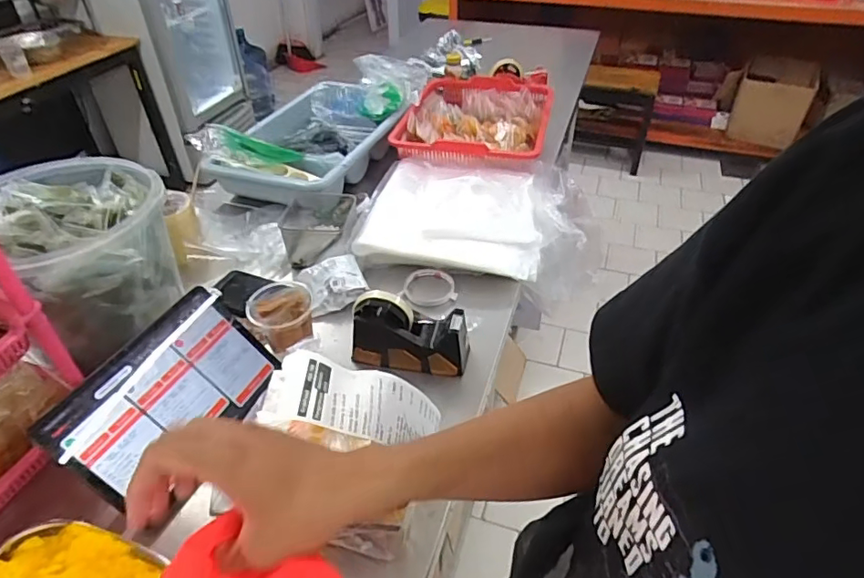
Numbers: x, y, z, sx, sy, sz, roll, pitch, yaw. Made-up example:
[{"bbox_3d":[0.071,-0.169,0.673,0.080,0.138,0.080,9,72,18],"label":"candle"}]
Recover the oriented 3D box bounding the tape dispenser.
[{"bbox_3d":[-0.032,0.064,0.740,0.157,0.093,0.070,4,40,6],"label":"tape dispenser"}]

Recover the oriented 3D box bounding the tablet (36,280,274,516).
[{"bbox_3d":[-0.311,0.124,0.647,0.016,0.152,0.252,-27,20,44],"label":"tablet"}]

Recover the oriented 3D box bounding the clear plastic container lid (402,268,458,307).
[{"bbox_3d":[-0.005,-0.003,0.879,0.086,0.013,0.086,-1,40,0],"label":"clear plastic container lid"}]

